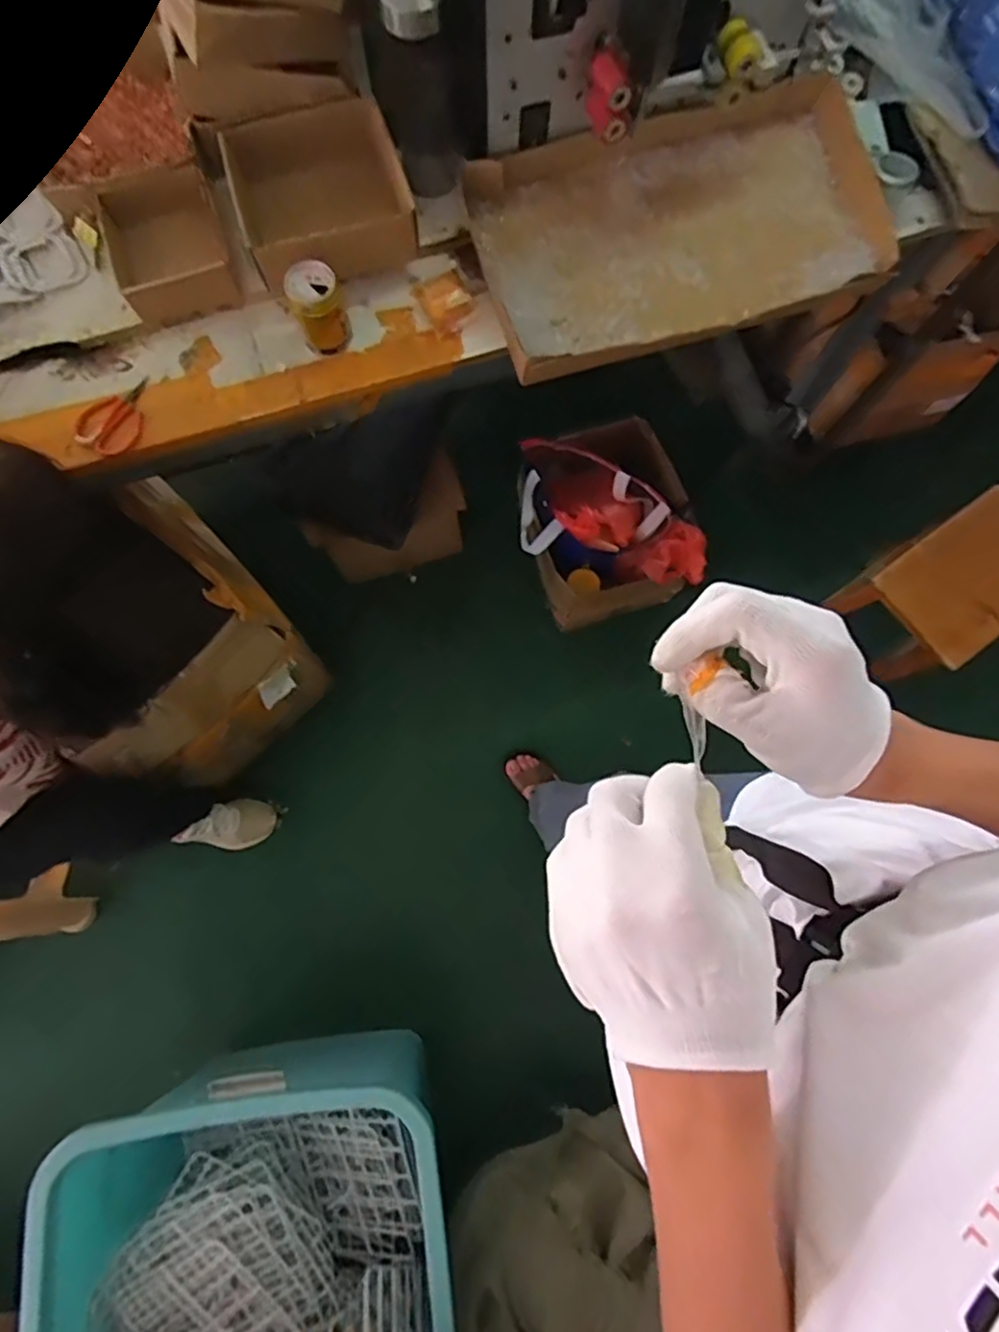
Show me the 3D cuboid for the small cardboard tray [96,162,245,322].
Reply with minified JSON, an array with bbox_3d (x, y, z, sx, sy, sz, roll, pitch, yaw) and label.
[{"bbox_3d":[-0.411,-0.525,0.809,0.133,0.061,0.159,-19,78,-4],"label":"small cardboard tray"}]

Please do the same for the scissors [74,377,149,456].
[{"bbox_3d":[-0.464,-0.306,0.788,0.065,0.014,0.111,39,80,8],"label":"scissors"}]

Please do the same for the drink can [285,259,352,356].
[{"bbox_3d":[-0.218,-0.435,0.782,0.067,0.080,0.063,0,78,0],"label":"drink can"}]

